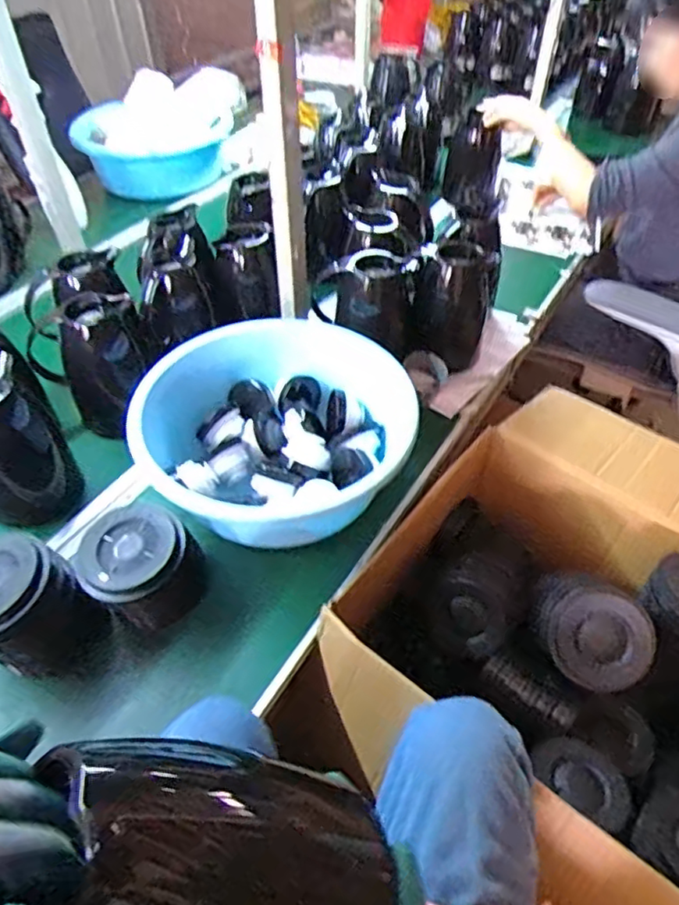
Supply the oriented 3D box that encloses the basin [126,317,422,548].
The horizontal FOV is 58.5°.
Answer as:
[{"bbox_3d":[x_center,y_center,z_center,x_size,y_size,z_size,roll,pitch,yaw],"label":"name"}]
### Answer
[{"bbox_3d":[-0.097,-0.046,0.895,0.383,0.138,0.372,0,48,0],"label":"basin"}]

